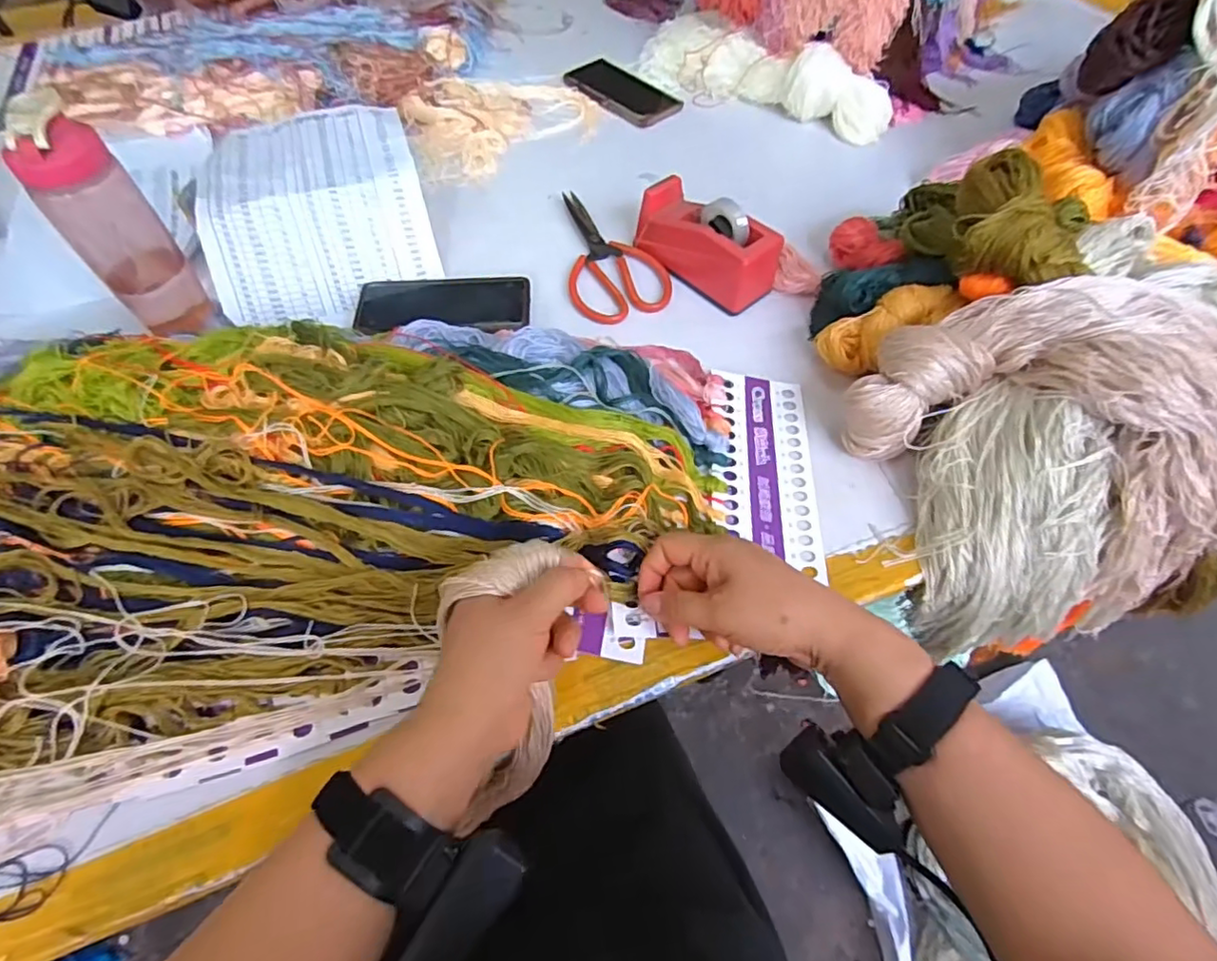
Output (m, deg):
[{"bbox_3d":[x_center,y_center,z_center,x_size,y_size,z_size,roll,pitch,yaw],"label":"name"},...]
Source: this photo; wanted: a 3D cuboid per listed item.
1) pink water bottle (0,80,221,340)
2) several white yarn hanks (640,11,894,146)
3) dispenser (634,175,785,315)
[{"bbox_3d":[-0.416,-0.211,0.519,0.063,0.185,0.065,22,60,12],"label":"pink water bottle"},{"bbox_3d":[0.196,-0.535,0.810,0.352,0.064,0.098,32,62,17],"label":"several white yarn hanks"},{"bbox_3d":[0.096,-0.239,0.617,0.064,0.069,0.149,-39,66,-23],"label":"dispenser"}]

